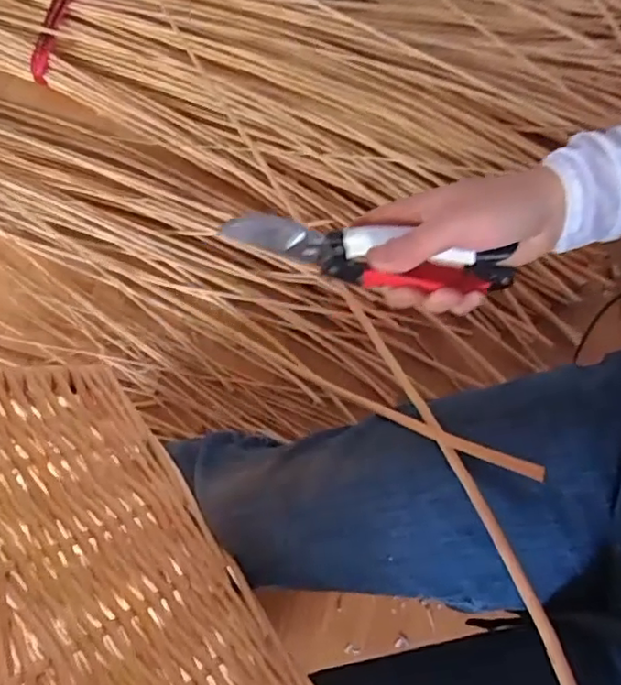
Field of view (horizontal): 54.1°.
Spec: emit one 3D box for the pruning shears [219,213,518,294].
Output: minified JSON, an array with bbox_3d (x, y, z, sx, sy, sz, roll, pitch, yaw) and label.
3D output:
[{"bbox_3d":[0.038,-0.058,0.403,0.189,0.049,0.021,10,71,-3],"label":"pruning shears"}]

